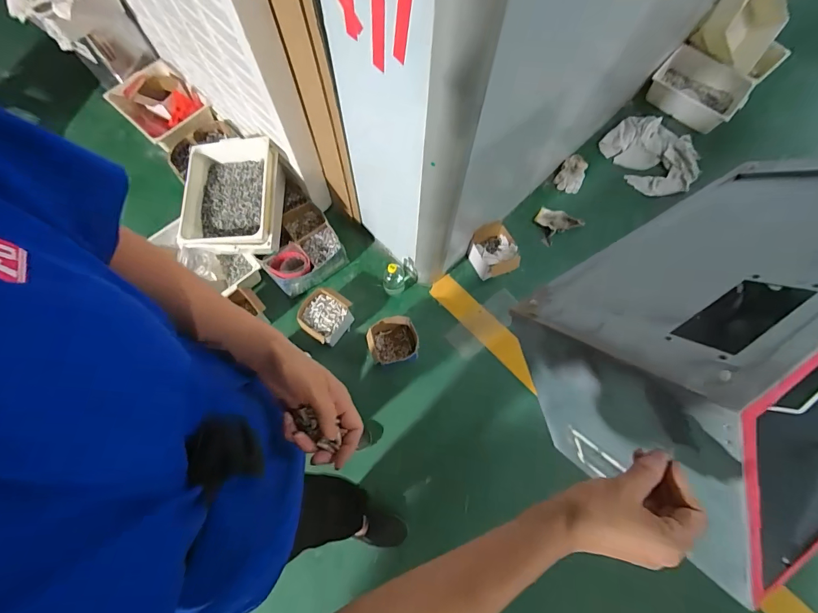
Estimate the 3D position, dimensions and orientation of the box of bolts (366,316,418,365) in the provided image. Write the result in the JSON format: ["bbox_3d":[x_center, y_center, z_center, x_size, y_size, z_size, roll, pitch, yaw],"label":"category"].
[{"bbox_3d":[-0.054,0.117,1.320,0.164,0.093,0.143,-9,72,-4],"label":"box of bolts"}]

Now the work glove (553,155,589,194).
[{"bbox_3d":[0.688,-0.561,1.620,0.108,0.030,0.175,31,74,8],"label":"work glove"}]

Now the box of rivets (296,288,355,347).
[{"bbox_3d":[-0.278,0.034,1.343,0.164,0.092,0.157,36,74,10],"label":"box of rivets"}]

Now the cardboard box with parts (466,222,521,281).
[{"bbox_3d":[0.303,-0.199,1.419,0.159,0.129,0.174,-21,74,-8],"label":"cardboard box with parts"}]

